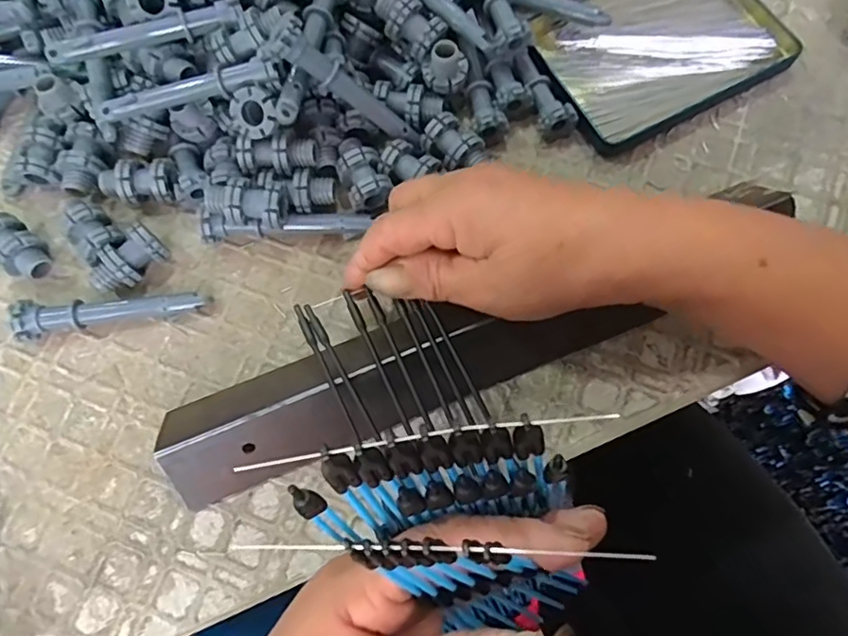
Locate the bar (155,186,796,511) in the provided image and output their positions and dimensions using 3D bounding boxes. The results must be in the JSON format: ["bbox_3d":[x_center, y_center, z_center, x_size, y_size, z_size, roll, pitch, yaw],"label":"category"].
[{"bbox_3d":[0.029,0.009,0.276,0.309,0.030,0.047,-21,74,-4],"label":"bar"}]

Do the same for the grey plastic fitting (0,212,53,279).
[{"bbox_3d":[-0.211,-0.036,0.305,0.036,0.024,0.022,35,78,11],"label":"grey plastic fitting"}]

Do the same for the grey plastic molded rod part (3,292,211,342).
[{"bbox_3d":[-0.157,-0.004,0.294,0.091,0.020,0.017,-9,73,0],"label":"grey plastic molded rod part"}]

